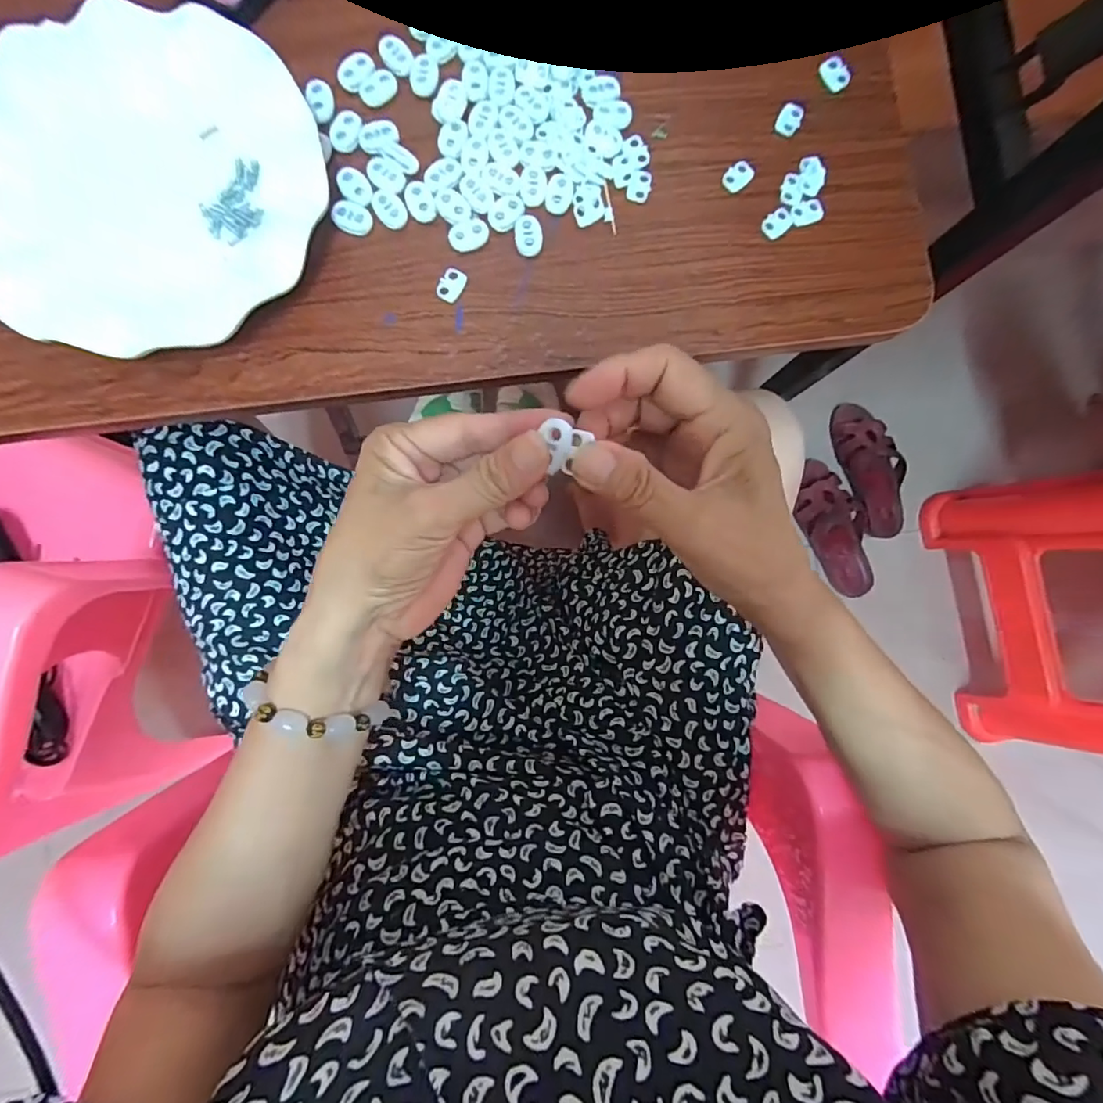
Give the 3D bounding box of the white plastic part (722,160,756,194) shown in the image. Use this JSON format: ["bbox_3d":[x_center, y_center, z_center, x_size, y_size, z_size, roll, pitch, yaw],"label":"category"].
[{"bbox_3d":[0.112,-0.223,0.311,0.019,0.004,0.014,-43,91,-5],"label":"white plastic part"}]

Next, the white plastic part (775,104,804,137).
[{"bbox_3d":[0.143,-0.259,0.314,0.014,0.004,0.020,25,86,-2],"label":"white plastic part"}]

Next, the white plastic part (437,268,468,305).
[{"bbox_3d":[-0.057,-0.152,0.299,0.013,0.004,0.019,28,86,-2],"label":"white plastic part"}]

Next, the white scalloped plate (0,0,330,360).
[{"bbox_3d":[-0.219,-0.199,0.281,0.183,0.018,0.180,0,87,-4],"label":"white scalloped plate"}]

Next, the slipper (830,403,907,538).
[{"bbox_3d":[0.508,-0.133,0.824,0.085,0.047,0.218,-14,88,-4],"label":"slipper"}]

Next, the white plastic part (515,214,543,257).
[{"bbox_3d":[-0.013,-0.182,0.301,0.015,0.004,0.023,-2,87,-4],"label":"white plastic part"}]

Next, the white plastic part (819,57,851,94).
[{"bbox_3d":[0.171,-0.289,0.317,0.014,0.004,0.020,-29,89,-5],"label":"white plastic part"}]

